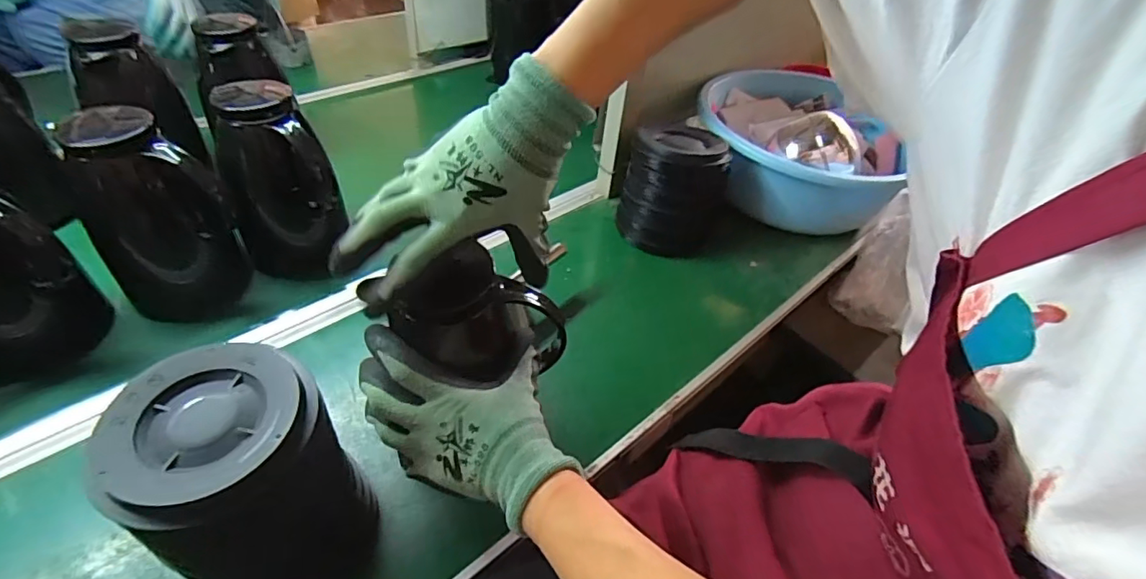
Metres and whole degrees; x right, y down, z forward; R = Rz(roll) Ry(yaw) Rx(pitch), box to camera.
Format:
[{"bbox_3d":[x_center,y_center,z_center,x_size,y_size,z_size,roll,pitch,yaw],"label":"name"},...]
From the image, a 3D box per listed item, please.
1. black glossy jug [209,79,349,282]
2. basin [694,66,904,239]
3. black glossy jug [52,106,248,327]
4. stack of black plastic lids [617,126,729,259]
[{"bbox_3d":[-0.364,-0.127,0.651,0.116,0.211,0.142,-30,56,-31],"label":"black glossy jug"},{"bbox_3d":[0.361,-0.233,0.889,0.295,0.152,0.317,4,45,-4],"label":"basin"},{"bbox_3d":[-0.456,-0.072,0.587,0.121,0.210,0.118,29,49,19],"label":"black glossy jug"},{"bbox_3d":[0.149,-0.147,0.788,0.145,0.142,0.154,14,45,6],"label":"stack of black plastic lids"}]

